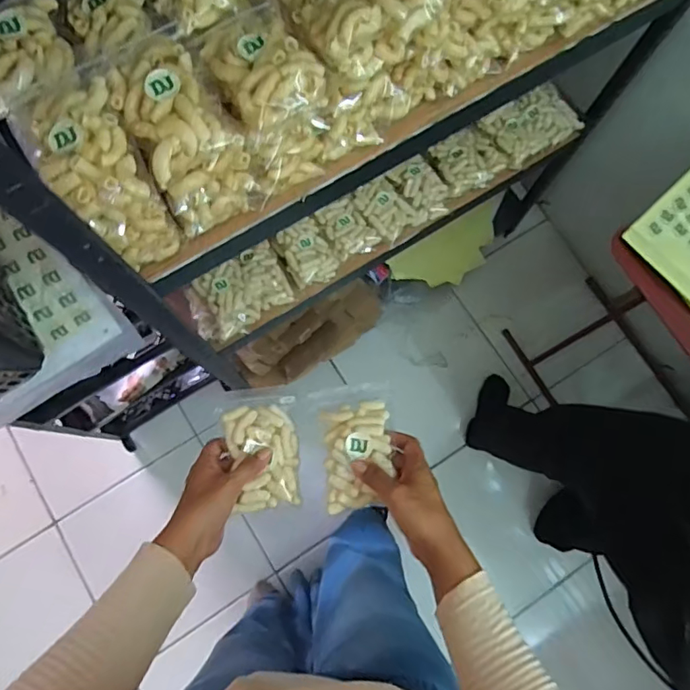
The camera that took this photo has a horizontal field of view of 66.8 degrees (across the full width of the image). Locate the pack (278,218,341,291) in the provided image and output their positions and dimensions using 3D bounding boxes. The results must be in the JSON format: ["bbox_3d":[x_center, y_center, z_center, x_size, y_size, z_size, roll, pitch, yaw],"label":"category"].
[{"bbox_3d":[-0.070,-0.162,0.925,0.085,0.050,0.108,-33,77,-7],"label":"pack"}]

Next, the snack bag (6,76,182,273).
[{"bbox_3d":[-0.218,-0.147,0.497,0.078,0.158,0.113,-24,76,-6],"label":"snack bag"}]

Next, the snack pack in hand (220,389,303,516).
[{"bbox_3d":[-0.092,0.115,0.588,0.076,0.034,0.130,-8,75,-1],"label":"snack pack in hand"}]

